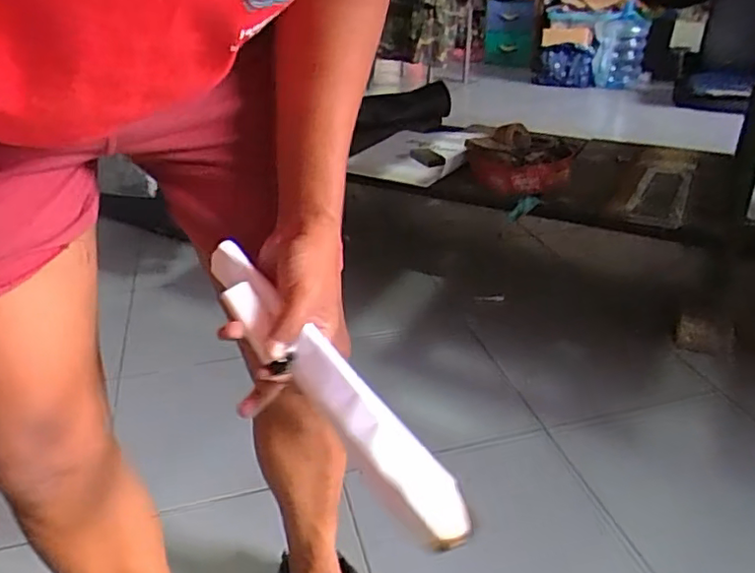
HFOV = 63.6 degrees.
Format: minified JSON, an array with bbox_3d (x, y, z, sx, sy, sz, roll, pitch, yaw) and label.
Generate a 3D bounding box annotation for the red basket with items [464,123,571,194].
[{"bbox_3d":[0.359,-0.331,1.562,0.253,0.117,0.169,5,31,11],"label":"red basket with items"}]

